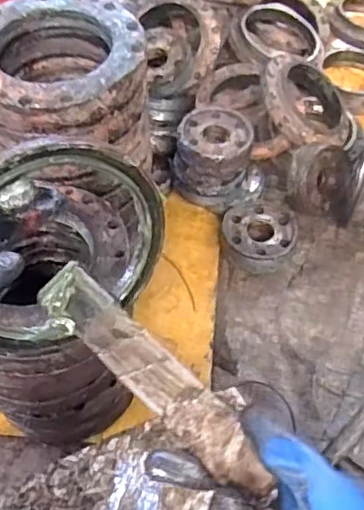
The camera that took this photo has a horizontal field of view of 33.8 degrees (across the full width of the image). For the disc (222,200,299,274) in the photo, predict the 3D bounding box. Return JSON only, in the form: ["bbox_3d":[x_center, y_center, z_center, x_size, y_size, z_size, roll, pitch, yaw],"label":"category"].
[{"bbox_3d":[0.138,-0.037,1.017,0.147,0.036,0.125,-27,61,-20],"label":"disc"}]

